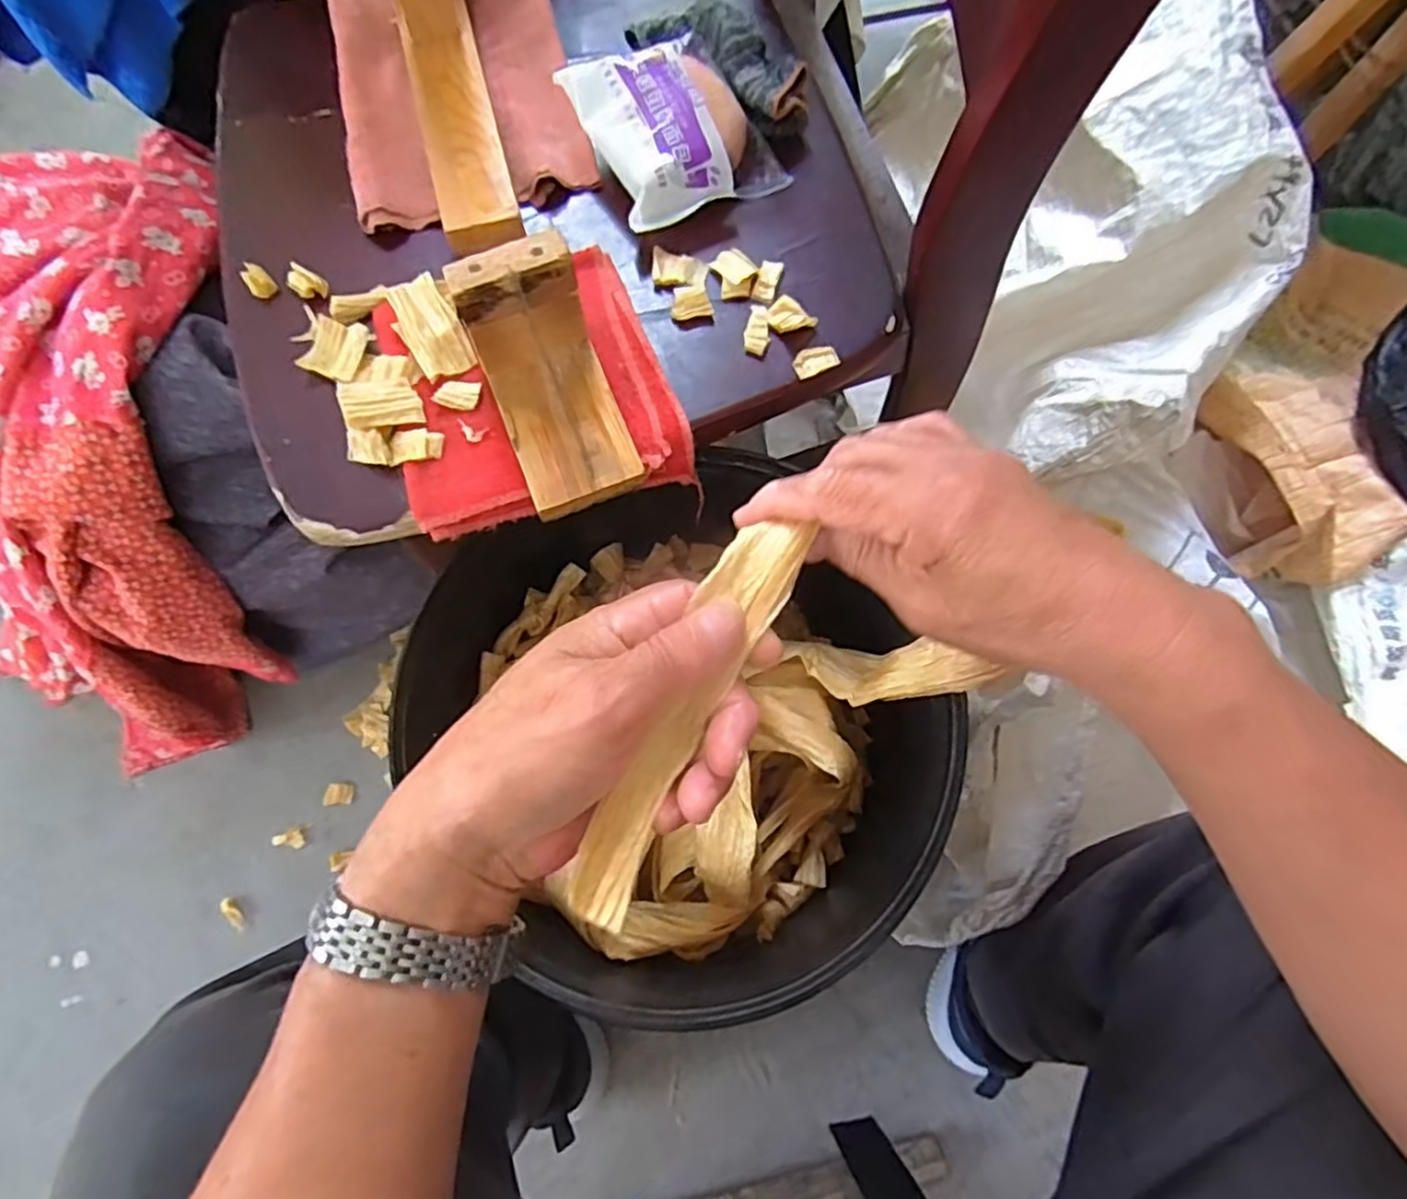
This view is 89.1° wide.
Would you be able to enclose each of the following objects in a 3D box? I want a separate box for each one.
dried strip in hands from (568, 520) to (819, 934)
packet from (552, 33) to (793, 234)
[{"bbox_3d":[-0.004,0.038,0.261,0.029,0.016,0.157,25,75,8],"label":"dried strip in hands"},{"bbox_3d":[-0.017,-0.288,0.436,0.108,0.040,0.108,-22,74,-6],"label":"packet"}]

